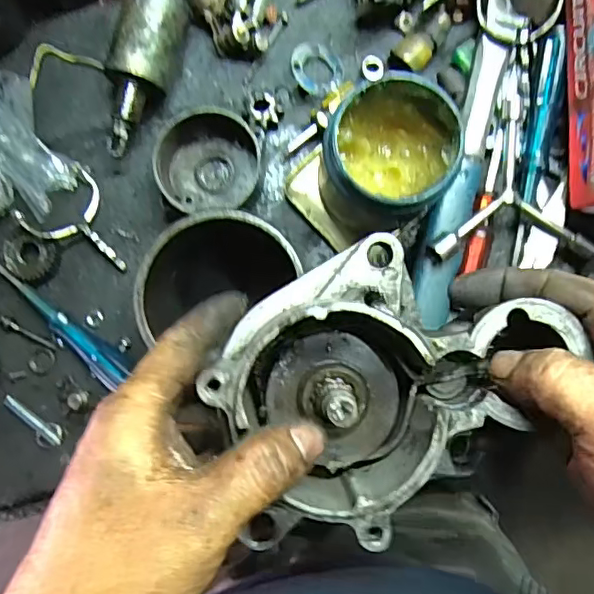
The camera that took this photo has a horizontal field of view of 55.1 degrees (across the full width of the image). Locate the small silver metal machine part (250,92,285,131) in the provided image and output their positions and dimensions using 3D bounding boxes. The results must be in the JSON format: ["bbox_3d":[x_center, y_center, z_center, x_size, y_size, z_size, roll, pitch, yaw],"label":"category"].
[{"bbox_3d":[-0.024,-0.149,0.456,0.026,0.011,0.027,0,83,2],"label":"small silver metal machine part"}]

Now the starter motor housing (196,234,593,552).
[{"bbox_3d":[0.043,0.035,0.259,0.146,0.070,0.119,-23,83,-1],"label":"starter motor housing"}]

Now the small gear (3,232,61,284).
[{"bbox_3d":[-0.217,-0.031,0.463,0.043,0.008,0.039,11,98,-13],"label":"small gear"}]

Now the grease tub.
[{"bbox_3d":[0.066,-0.094,0.414,0.080,0.107,0.086,0,83,2],"label":"grease tub"}]

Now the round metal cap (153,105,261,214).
[{"bbox_3d":[-0.068,-0.107,0.448,0.084,0.041,0.076,-7,83,1],"label":"round metal cap"}]

